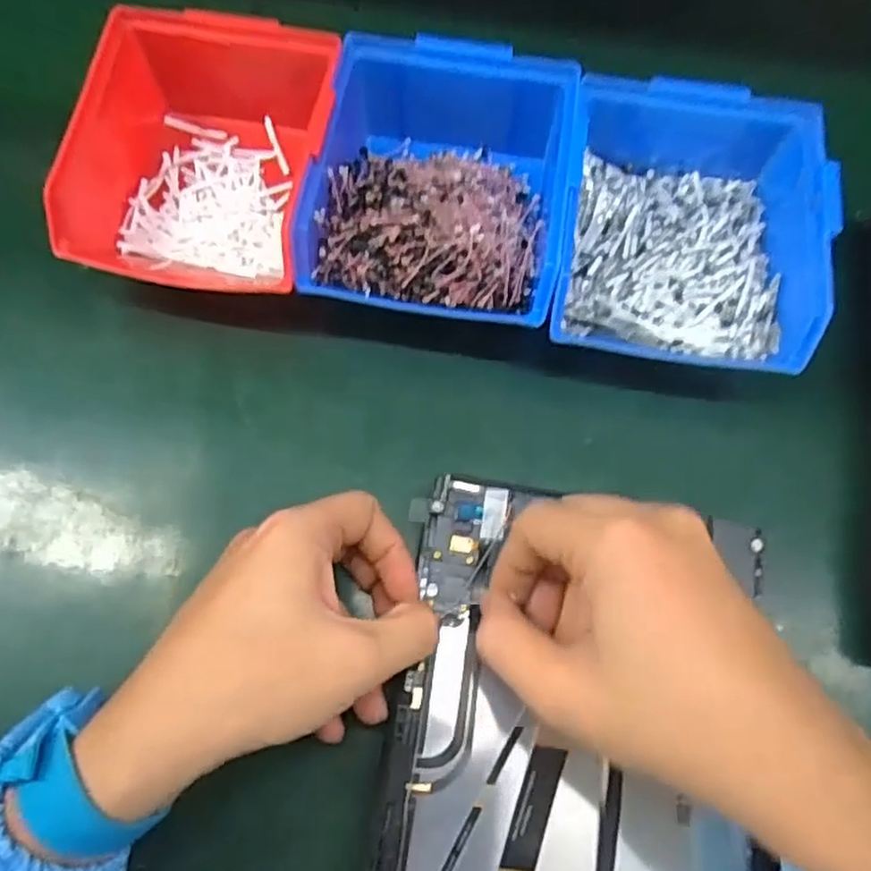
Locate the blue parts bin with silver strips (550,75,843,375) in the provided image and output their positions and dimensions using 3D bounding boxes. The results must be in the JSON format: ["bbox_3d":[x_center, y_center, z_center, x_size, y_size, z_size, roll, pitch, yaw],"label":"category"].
[{"bbox_3d":[0.127,-0.106,0.360,0.121,0.067,0.149,9,70,5],"label":"blue parts bin with silver strips"}]

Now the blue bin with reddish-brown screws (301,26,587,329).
[{"bbox_3d":[0.005,-0.126,0.362,0.122,0.065,0.147,9,70,5],"label":"blue bin with reddish-brown screws"}]

